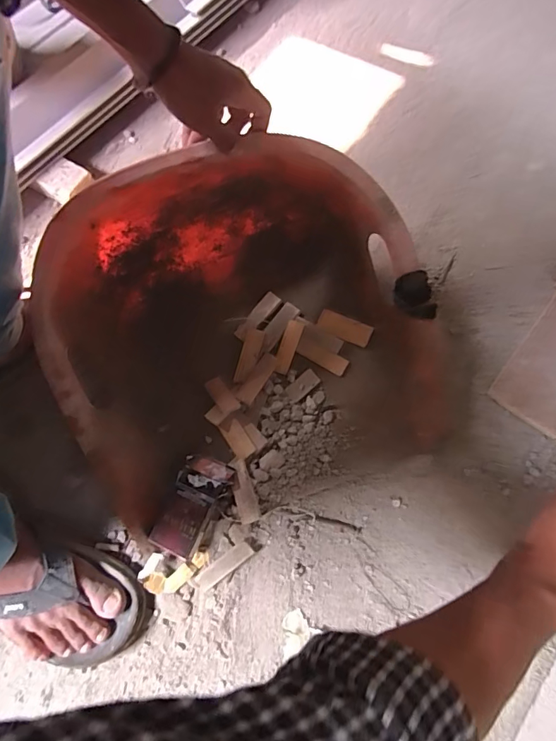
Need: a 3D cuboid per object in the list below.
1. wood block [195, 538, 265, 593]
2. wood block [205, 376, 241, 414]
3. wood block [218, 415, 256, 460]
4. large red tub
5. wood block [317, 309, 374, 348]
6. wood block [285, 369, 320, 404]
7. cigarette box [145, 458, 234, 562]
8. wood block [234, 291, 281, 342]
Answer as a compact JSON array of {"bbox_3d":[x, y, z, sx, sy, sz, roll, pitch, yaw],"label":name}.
[{"bbox_3d":[-0.055,0.216,0.487,0.078,0.017,0.020,-34,74,-9],"label":"wood block"},{"bbox_3d":[-0.069,0.030,0.532,0.022,0.005,0.058,-35,52,-9],"label":"wood block"},{"bbox_3d":[-0.050,0.081,0.522,0.023,0.008,0.053,-33,74,-9],"label":"wood block"},{"bbox_3d":[-0.044,-0.047,0.489,0.408,0.173,0.350,-18,72,-4],"label":"large red tub"},{"bbox_3d":[0.084,-0.054,0.551,0.069,0.012,0.026,25,74,10],"label":"wood block"},{"bbox_3d":[0.030,0.020,0.543,0.047,0.004,0.021,-42,75,-11],"label":"wood block"},{"bbox_3d":[-0.096,0.151,0.489,0.057,0.028,0.106,19,73,8],"label":"cigarette box"},{"bbox_3d":[-0.028,-0.070,0.568,0.019,0.008,0.073,43,92,14],"label":"wood block"}]

